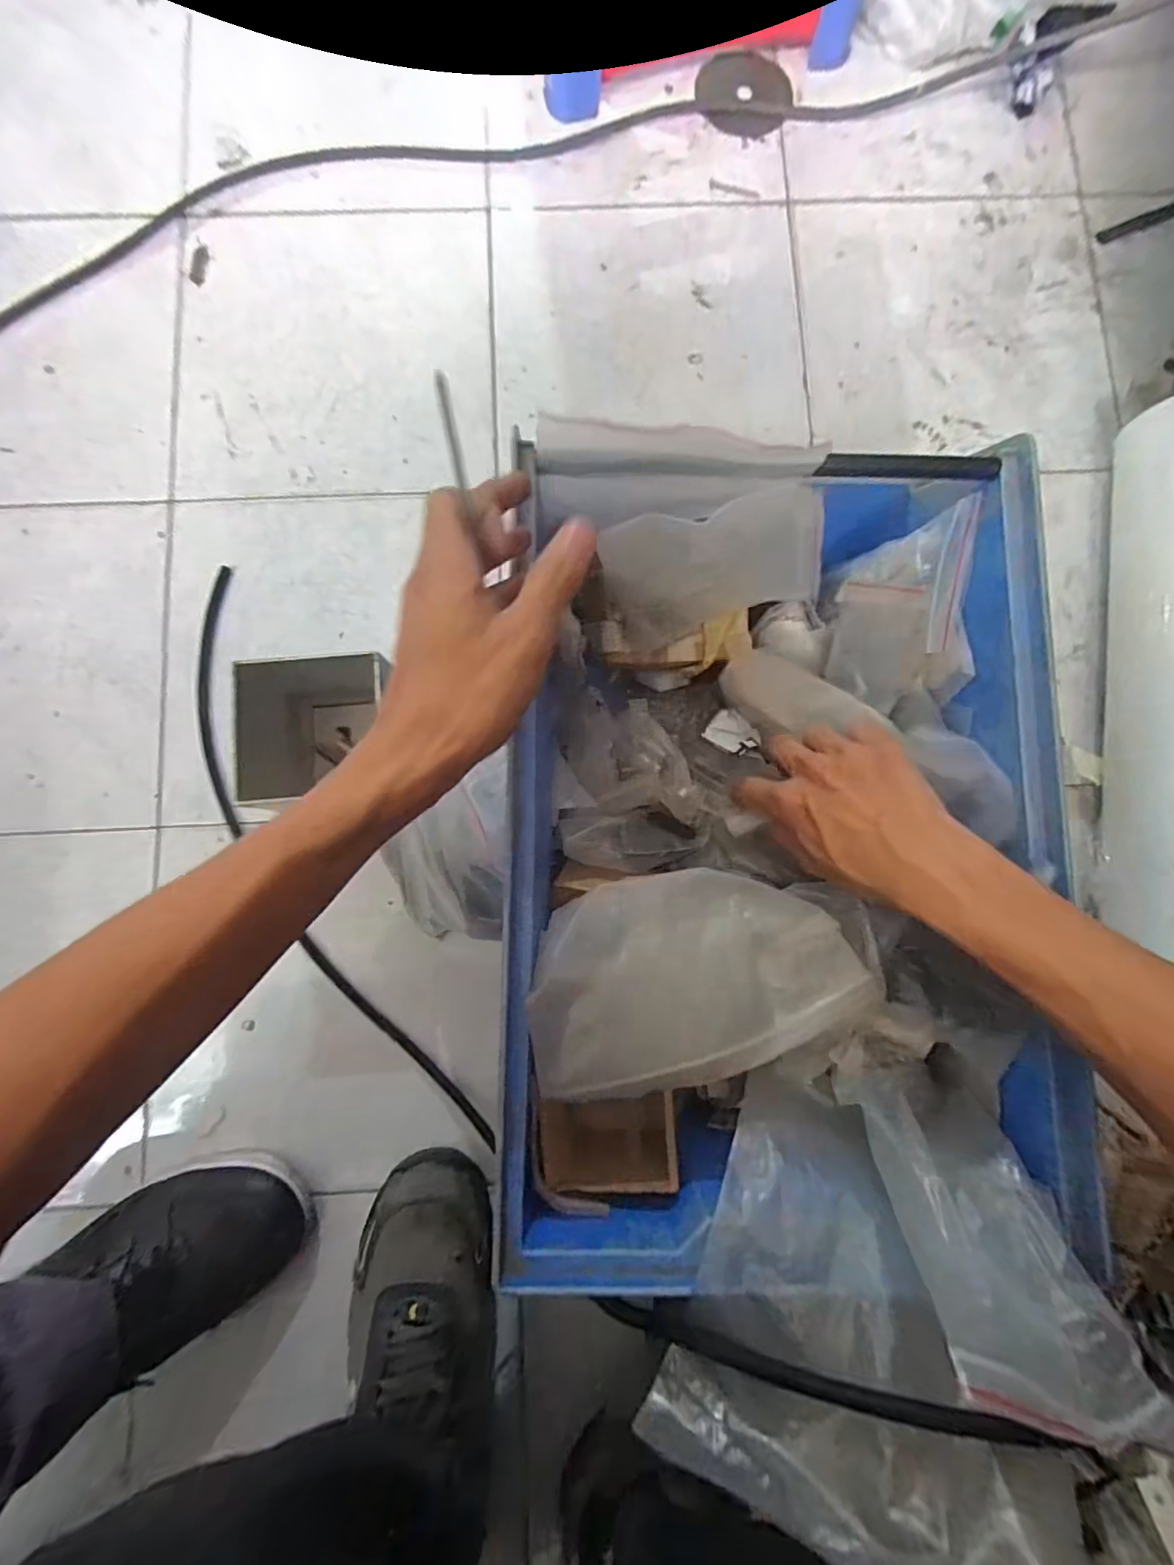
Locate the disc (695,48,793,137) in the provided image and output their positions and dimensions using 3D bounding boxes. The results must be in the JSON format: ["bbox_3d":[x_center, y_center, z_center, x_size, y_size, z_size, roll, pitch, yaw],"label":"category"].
[{"bbox_3d":[0.166,-0.725,0.611,0.104,0.005,0.101,0,83,-3],"label":"disc"}]

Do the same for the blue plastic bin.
[{"bbox_3d":[0.100,0.025,0.394,0.294,0.172,0.488,0,85,-4],"label":"blue plastic bin"}]

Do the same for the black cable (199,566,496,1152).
[{"bbox_3d":[-0.246,0.074,0.506,0.091,0.022,0.557,-27,84,-4],"label":"black cable"}]

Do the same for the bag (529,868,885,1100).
[{"bbox_3d":[0.062,0.106,0.324,0.185,0.028,0.107,-10,83,-2],"label":"bag"}]

